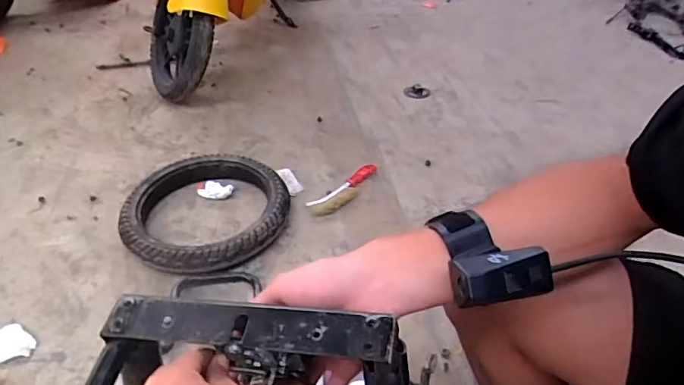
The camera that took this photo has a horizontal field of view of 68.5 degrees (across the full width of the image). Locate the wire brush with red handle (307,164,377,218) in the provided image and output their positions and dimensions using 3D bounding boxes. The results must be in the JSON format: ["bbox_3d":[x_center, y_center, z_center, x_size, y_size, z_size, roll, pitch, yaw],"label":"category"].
[{"bbox_3d":[0.018,-0.009,1.209,0.068,0.023,0.231,29,47,30],"label":"wire brush with red handle"}]

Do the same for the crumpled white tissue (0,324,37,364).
[{"bbox_3d":[-0.599,0.267,0.876,0.116,0.020,0.066,-11,41,-15],"label":"crumpled white tissue"}]

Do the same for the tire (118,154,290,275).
[{"bbox_3d":[-0.294,0.044,1.110,0.340,0.072,0.347,1,39,-1],"label":"tire"}]

